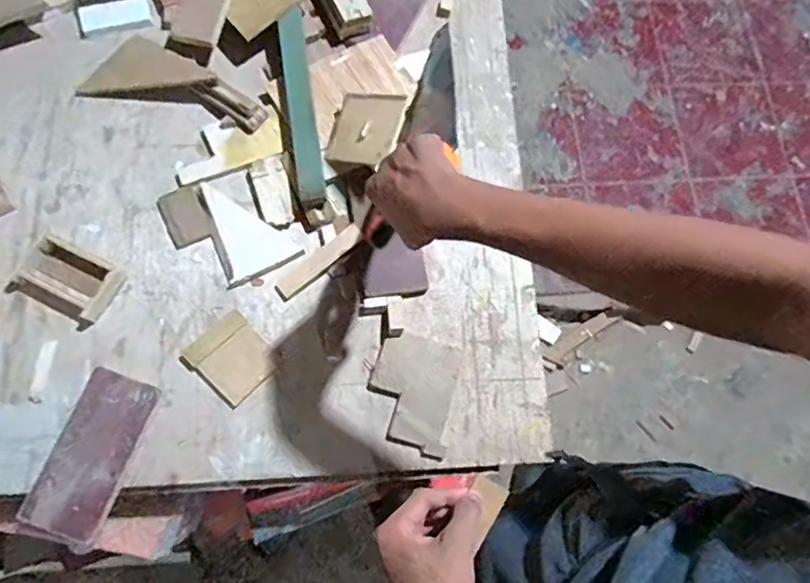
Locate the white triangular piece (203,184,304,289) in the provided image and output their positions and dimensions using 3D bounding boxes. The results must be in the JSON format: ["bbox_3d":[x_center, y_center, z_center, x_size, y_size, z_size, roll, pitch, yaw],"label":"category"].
[{"bbox_3d":[-0.214,-0.091,0.807,0.105,0.007,0.150,-16,76,-8],"label":"white triangular piece"}]

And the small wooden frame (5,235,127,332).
[{"bbox_3d":[-0.445,-0.014,0.756,0.116,0.019,0.089,28,74,4],"label":"small wooden frame"}]

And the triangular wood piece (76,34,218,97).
[{"bbox_3d":[-0.384,-0.340,0.856,0.195,0.018,0.091,-3,75,-5],"label":"triangular wood piece"}]

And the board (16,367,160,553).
[{"bbox_3d":[-0.383,0.199,0.695,0.087,0.025,0.198,18,74,1],"label":"board"}]

